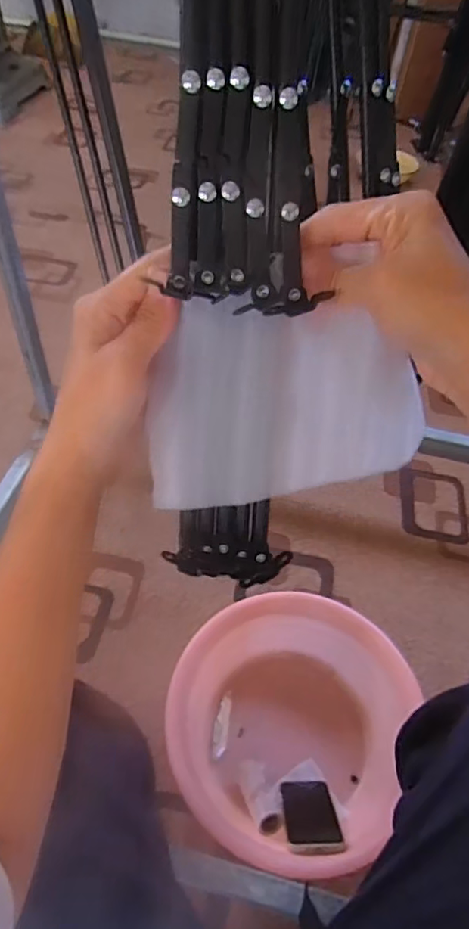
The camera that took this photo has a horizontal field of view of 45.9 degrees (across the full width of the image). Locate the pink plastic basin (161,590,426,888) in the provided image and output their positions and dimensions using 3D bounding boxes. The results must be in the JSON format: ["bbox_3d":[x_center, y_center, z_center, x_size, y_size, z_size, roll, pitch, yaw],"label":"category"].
[{"bbox_3d":[0.068,0.403,0.827,0.327,0.159,0.323,3,52,-4],"label":"pink plastic basin"}]

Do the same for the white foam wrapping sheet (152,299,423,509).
[{"bbox_3d":[0.029,-0.033,0.302,0.148,0.107,0.025,-3,23,-4],"label":"white foam wrapping sheet"}]

